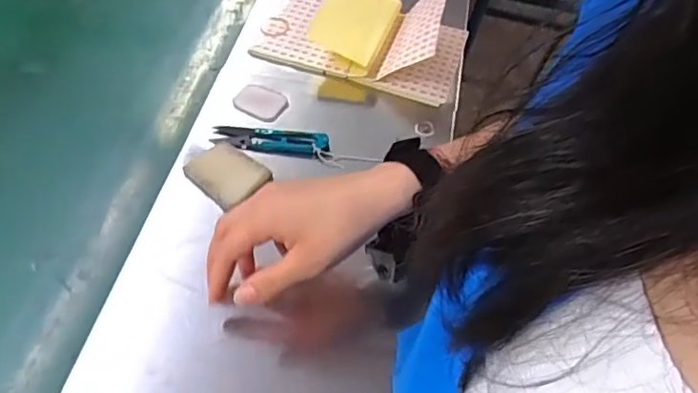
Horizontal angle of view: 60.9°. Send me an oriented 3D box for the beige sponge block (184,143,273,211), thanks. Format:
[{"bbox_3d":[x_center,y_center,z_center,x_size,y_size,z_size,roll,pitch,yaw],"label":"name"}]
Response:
[{"bbox_3d":[-0.109,-0.021,0.519,0.061,0.011,0.054,37,55,22],"label":"beige sponge block"}]

